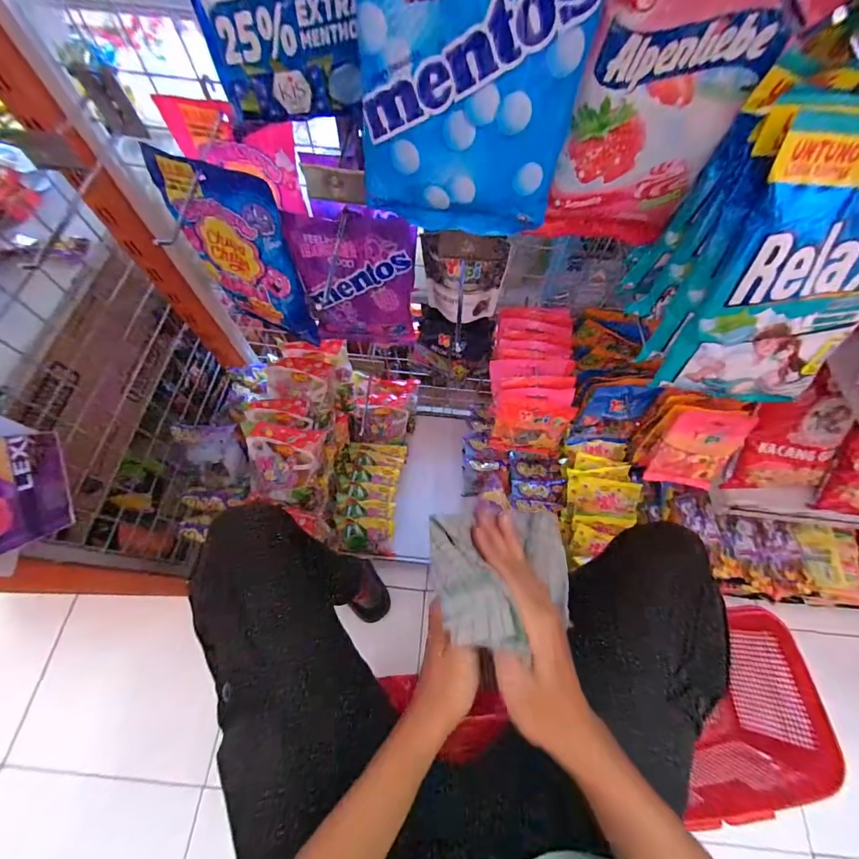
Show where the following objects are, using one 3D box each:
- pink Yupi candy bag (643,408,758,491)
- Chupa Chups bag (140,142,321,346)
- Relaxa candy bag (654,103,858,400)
[{"bbox_3d":[0.395,0.032,0.571,0.119,0.138,0.025,7,32,-4],"label":"pink Yupi candy bag"},{"bbox_3d":[-0.211,-0.195,0.441,0.137,0.189,0.043,26,68,9],"label":"Chupa Chups bag"},{"bbox_3d":[0.264,-0.105,0.274,0.122,0.189,0.026,5,37,1],"label":"Relaxa candy bag"}]

